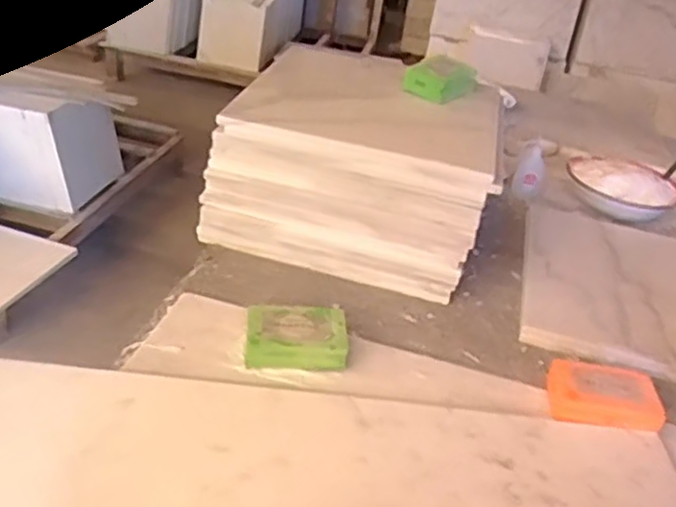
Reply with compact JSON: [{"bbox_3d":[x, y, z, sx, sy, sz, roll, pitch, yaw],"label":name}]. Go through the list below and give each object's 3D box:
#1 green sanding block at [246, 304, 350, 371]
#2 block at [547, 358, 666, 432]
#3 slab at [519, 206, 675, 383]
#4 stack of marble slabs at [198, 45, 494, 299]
[{"bbox_3d":[-0.037,0.079,0.641,0.092,0.030,0.065,5,32,-4],"label":"green sanding block"},{"bbox_3d":[0.246,0.133,0.629,0.099,0.033,0.064,12,33,8],"label":"block"},{"bbox_3d":[0.382,0.031,0.843,0.295,0.024,0.360,14,33,10],"label":"slab"},{"bbox_3d":[0.037,-0.113,0.847,0.313,0.154,0.295,17,33,14],"label":"stack of marble slabs"}]

